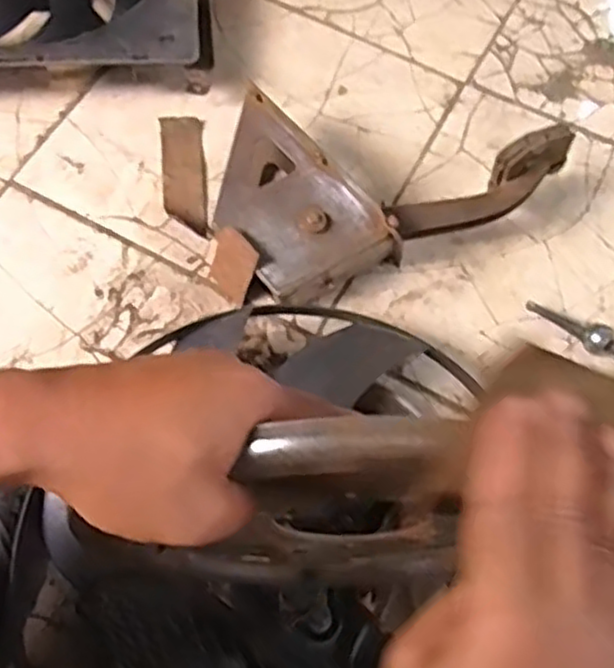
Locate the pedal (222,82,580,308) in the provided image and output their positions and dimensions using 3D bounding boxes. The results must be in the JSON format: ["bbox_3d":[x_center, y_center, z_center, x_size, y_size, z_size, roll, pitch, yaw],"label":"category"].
[{"bbox_3d":[0.076,-0.183,0.806,0.364,0.114,0.222,-19,70,-7],"label":"pedal"}]

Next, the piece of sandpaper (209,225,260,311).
[{"bbox_3d":[-0.081,-0.069,0.777,0.053,0.087,0.011,31,42,0],"label":"piece of sandpaper"}]

